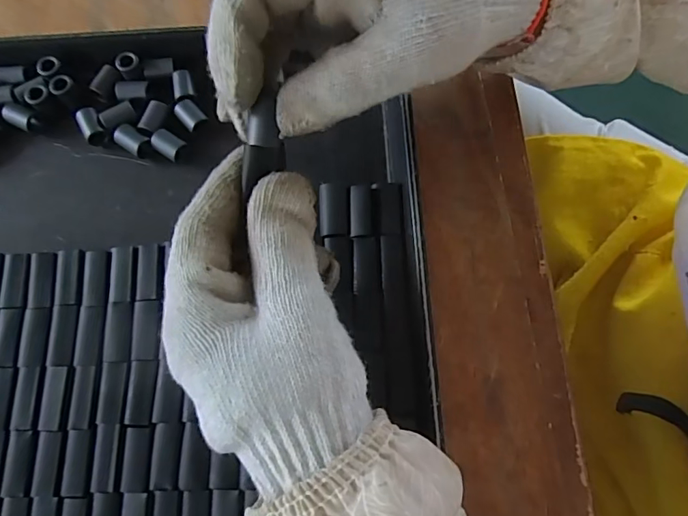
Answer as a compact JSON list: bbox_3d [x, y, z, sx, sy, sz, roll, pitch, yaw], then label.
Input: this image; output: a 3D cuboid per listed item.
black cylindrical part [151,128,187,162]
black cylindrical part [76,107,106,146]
[{"bbox_3d":[-0.108,-0.068,0.296,0.020,0.012,0.013,31,76,10],"label":"black cylindrical part"},{"bbox_3d":[-0.157,-0.082,0.301,0.013,0.013,0.020,-27,74,-7],"label":"black cylindrical part"}]

